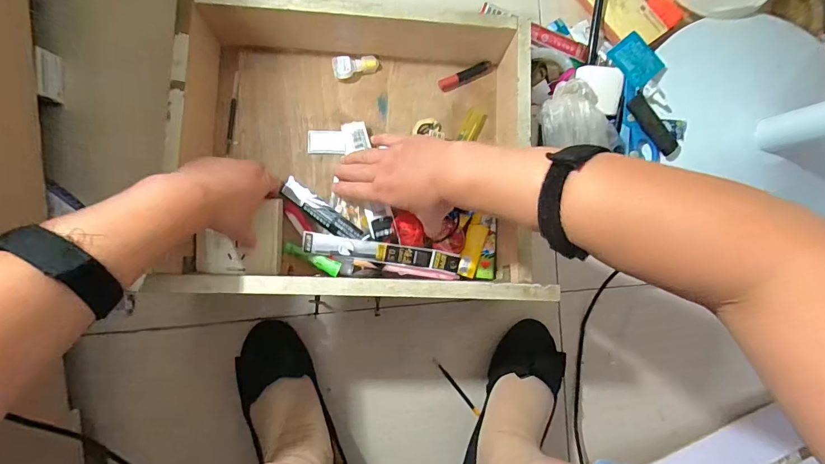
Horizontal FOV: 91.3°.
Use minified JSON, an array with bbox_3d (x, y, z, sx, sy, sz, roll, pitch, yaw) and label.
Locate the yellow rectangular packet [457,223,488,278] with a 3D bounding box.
[{"bbox_3d":[0.073,0.023,0.487,0.023,0.004,0.064,18,89,-5],"label":"yellow rectangular packet"}]

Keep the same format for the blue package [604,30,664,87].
[{"bbox_3d":[0.276,-0.213,0.495,0.052,0.010,0.058,-40,94,-4],"label":"blue package"}]

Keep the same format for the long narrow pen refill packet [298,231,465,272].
[{"bbox_3d":[-0.034,0.023,0.460,0.174,0.019,0.022,8,90,-6],"label":"long narrow pen refill packet"}]

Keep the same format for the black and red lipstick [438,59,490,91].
[{"bbox_3d":[0.066,-0.200,0.515,0.069,0.015,0.016,-25,93,-5],"label":"black and red lipstick"}]

